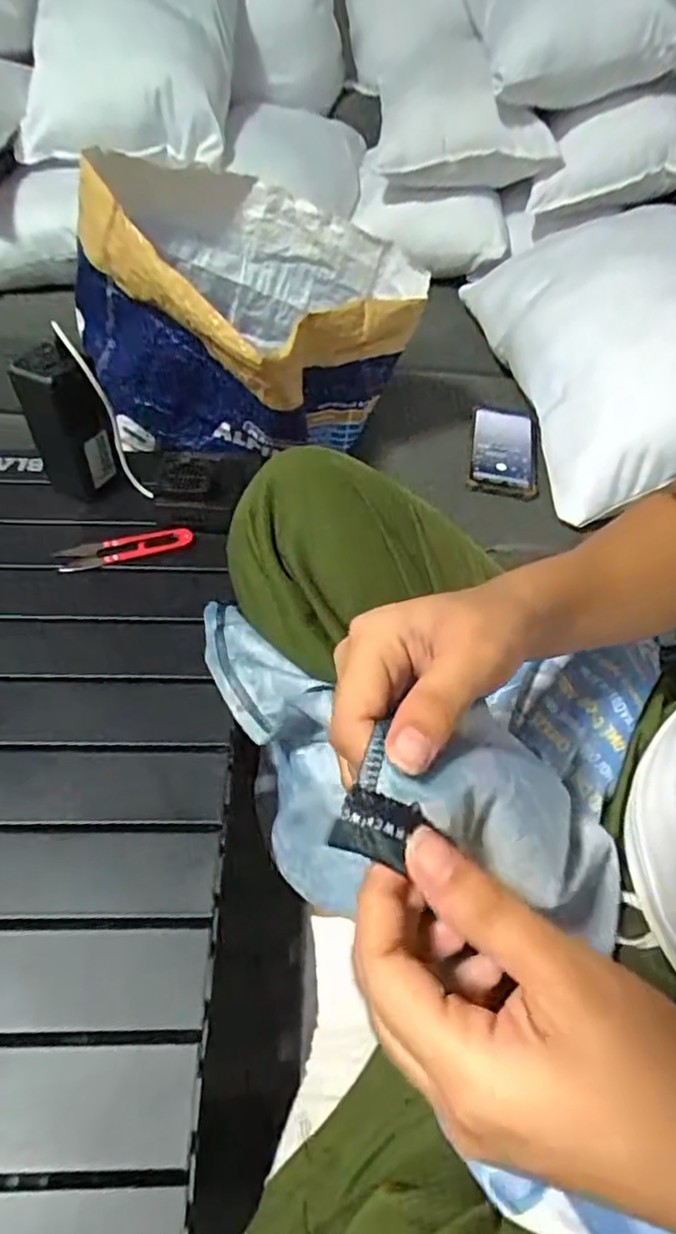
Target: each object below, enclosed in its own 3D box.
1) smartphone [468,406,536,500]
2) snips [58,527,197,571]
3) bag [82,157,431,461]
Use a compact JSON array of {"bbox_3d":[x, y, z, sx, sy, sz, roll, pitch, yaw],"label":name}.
[{"bbox_3d":[0.197,-0.200,0.767,0.076,0.015,0.160,10,50,5],"label":"smartphone"},{"bbox_3d":[-0.192,-0.062,0.584,0.118,0.016,0.026,-9,51,-13],"label":"snips"},{"bbox_3d":[-0.087,-0.305,0.681,0.279,0.228,0.283,34,55,22],"label":"bag"}]

